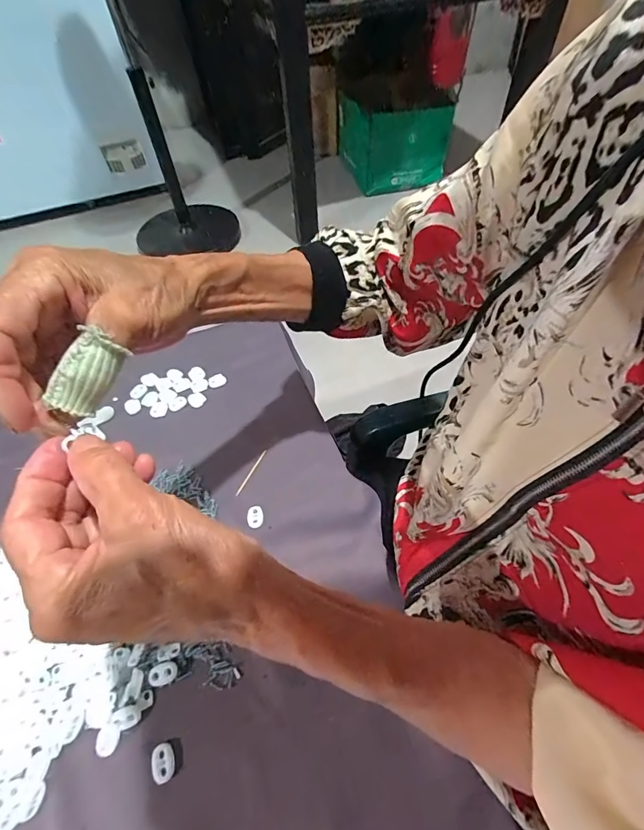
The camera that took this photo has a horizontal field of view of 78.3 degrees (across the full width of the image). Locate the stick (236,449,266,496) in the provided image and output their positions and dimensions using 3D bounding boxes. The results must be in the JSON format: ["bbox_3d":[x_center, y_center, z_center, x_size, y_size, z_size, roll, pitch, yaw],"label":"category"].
[{"bbox_3d":[-0.078,0.062,0.435,0.004,0.004,0.059,22,58,18],"label":"stick"}]

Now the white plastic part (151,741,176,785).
[{"bbox_3d":[-0.118,0.256,0.292,0.016,0.004,0.023,-19,55,-11],"label":"white plastic part"}]

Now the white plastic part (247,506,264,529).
[{"bbox_3d":[-0.068,0.104,0.404,0.016,0.007,0.022,-12,54,-5],"label":"white plastic part"}]

